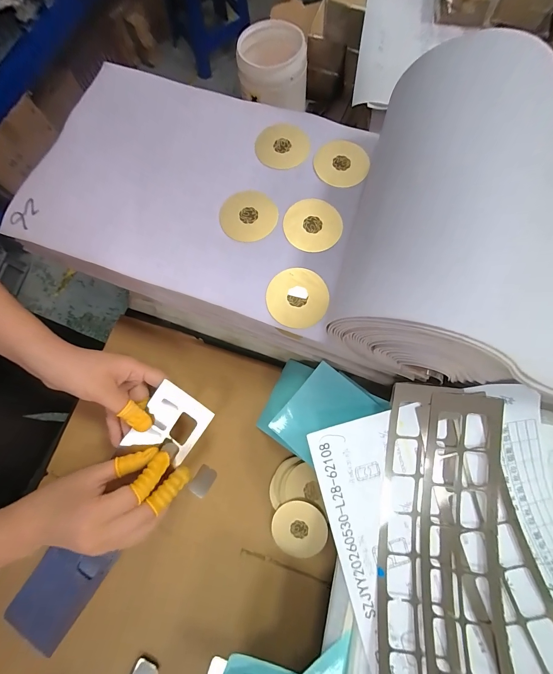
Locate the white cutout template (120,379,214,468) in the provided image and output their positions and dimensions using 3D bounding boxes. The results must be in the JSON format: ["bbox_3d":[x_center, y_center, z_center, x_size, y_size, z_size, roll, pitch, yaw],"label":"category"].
[{"bbox_3d":[-0.118,0.099,0.318,0.067,0.010,0.077,35,92,0],"label":"white cutout template"}]

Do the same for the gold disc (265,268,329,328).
[{"bbox_3d":[0.020,-0.038,0.280,0.058,0.006,0.057,0,77,1],"label":"gold disc"}]

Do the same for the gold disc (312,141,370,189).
[{"bbox_3d":[0.070,-0.188,0.311,0.056,0.004,0.059,0,77,1],"label":"gold disc"}]

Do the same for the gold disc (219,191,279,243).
[{"bbox_3d":[-0.029,-0.125,0.302,0.058,0.007,0.056,0,77,1],"label":"gold disc"}]

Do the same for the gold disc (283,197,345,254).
[{"bbox_3d":[0.036,-0.115,0.294,0.055,0.004,0.058,0,77,1],"label":"gold disc"}]

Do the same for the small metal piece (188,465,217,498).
[{"bbox_3d":[-0.087,0.169,0.338,0.023,0.004,0.032,33,80,8],"label":"small metal piece"}]

